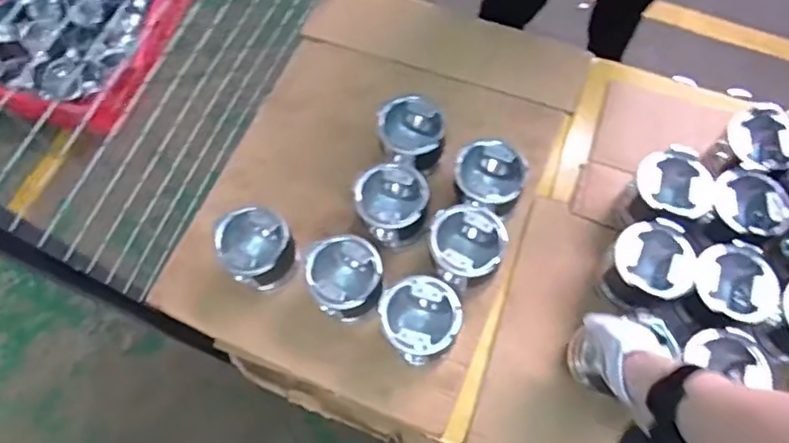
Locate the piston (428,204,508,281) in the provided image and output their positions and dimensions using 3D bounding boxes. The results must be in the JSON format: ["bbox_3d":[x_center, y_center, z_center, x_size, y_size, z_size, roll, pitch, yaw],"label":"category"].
[{"bbox_3d":[0.096,0.037,0.797,0.098,0.099,0.092,-1,67,2],"label":"piston"}]

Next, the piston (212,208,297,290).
[{"bbox_3d":[-0.187,0.045,0.822,0.099,0.110,0.096,-33,70,-11],"label":"piston"}]

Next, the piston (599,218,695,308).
[{"bbox_3d":[0.332,0.064,0.777,0.102,0.096,0.102,-27,69,-9],"label":"piston"}]

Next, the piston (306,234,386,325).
[{"bbox_3d":[-0.063,0.080,0.786,0.093,0.098,0.094,-1,67,2],"label":"piston"}]

